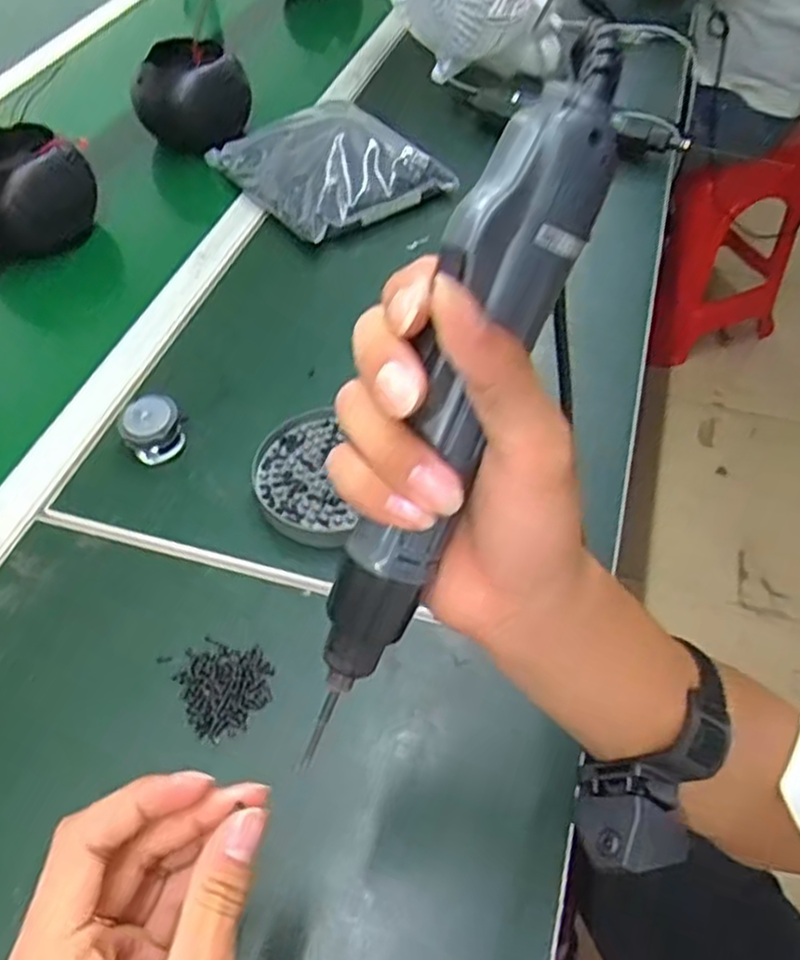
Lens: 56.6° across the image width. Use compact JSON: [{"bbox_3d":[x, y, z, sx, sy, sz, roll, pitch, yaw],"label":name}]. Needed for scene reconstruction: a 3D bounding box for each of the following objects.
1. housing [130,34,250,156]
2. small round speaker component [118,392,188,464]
[{"bbox_3d":[-0.239,-0.453,0.876,0.118,0.094,0.093,16,53,14],"label":"housing"},{"bbox_3d":[-0.188,-0.039,0.565,0.044,0.033,0.045,1,49,-1],"label":"small round speaker component"}]

